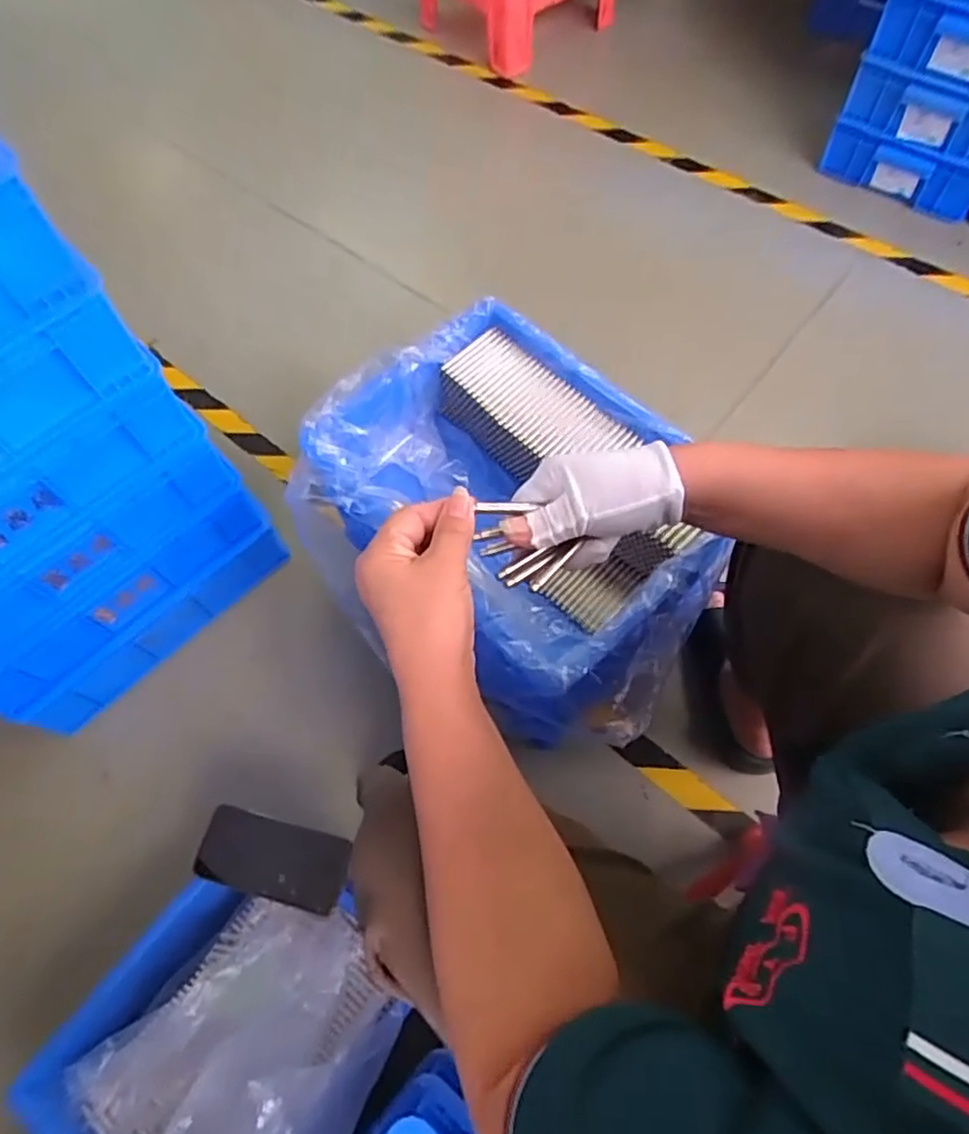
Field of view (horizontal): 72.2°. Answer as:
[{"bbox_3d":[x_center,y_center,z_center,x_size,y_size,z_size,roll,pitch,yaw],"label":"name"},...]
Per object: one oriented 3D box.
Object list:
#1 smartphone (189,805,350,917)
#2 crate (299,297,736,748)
[{"bbox_3d":[-0.227,0.315,0.719,0.155,0.007,0.078,16,66,1],"label":"smartphone"},{"bbox_3d":[0.032,-0.059,0.753,0.353,0.136,0.449,-40,69,-16],"label":"crate"}]

